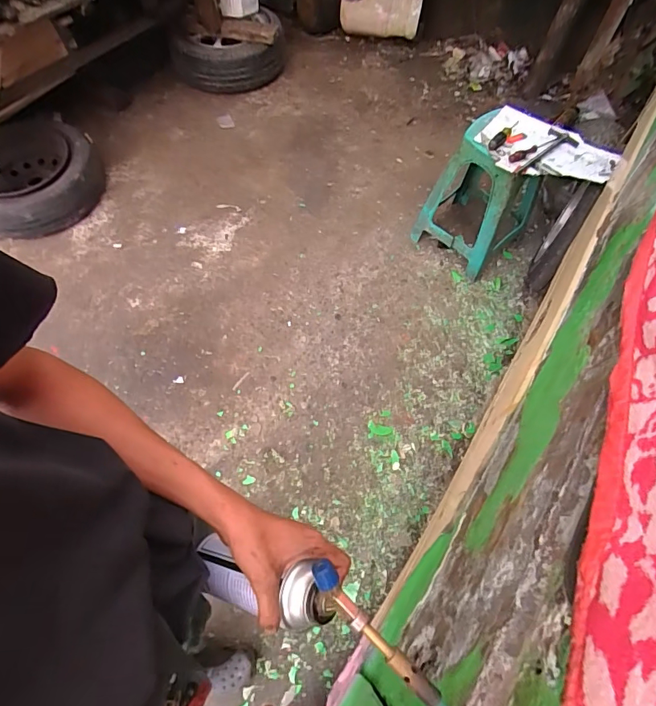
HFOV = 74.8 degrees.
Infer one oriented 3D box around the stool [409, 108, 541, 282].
[{"bbox_3d":[0.588,-0.603,1.588,0.305,0.466,0.390,40,66,19],"label":"stool"}]

